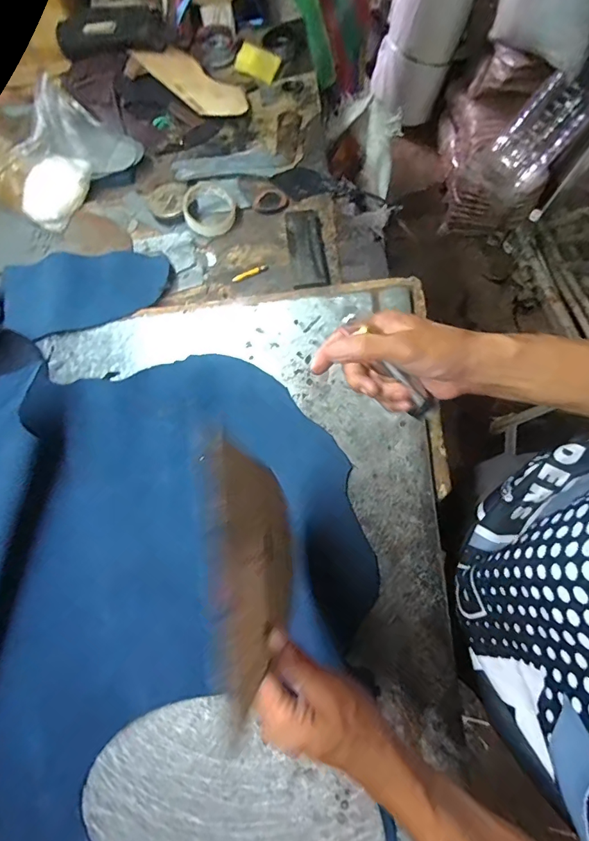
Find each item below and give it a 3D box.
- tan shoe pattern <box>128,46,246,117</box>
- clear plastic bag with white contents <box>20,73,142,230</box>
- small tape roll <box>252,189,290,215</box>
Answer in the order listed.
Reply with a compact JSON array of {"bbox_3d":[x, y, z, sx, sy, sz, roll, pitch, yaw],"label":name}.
[{"bbox_3d":[-0.199,-0.665,0.838,0.221,0.015,0.102,39,69,3],"label":"tan shoe pattern"},{"bbox_3d":[-0.415,-0.476,0.765,0.164,0.094,0.230,38,73,14],"label":"clear plastic bag with white contents"},{"bbox_3d":[-0.040,-0.377,0.741,0.061,0.011,0.050,7,68,3],"label":"small tape roll"}]

